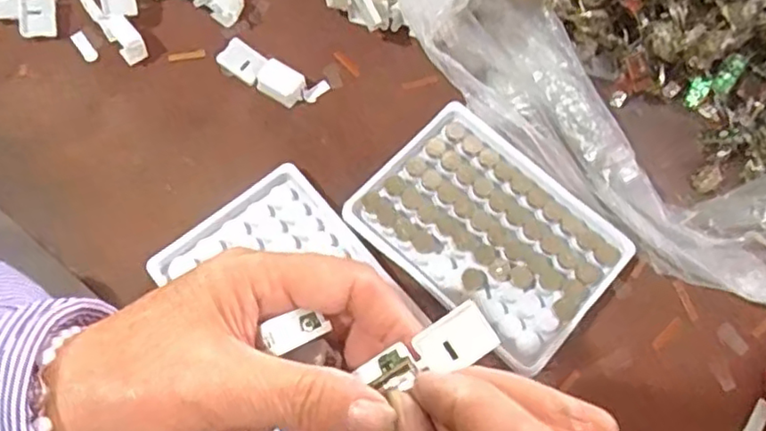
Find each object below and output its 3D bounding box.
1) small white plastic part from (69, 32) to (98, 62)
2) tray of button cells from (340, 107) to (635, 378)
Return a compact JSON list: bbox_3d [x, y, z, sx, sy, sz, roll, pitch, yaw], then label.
[{"bbox_3d":[-0.181,-0.102,0.375,0.008,0.004,0.022,-34,74,-14],"label":"small white plastic part"},{"bbox_3d":[0.057,0.009,0.336,0.131,0.014,0.095,42,73,13],"label":"tray of button cells"}]

